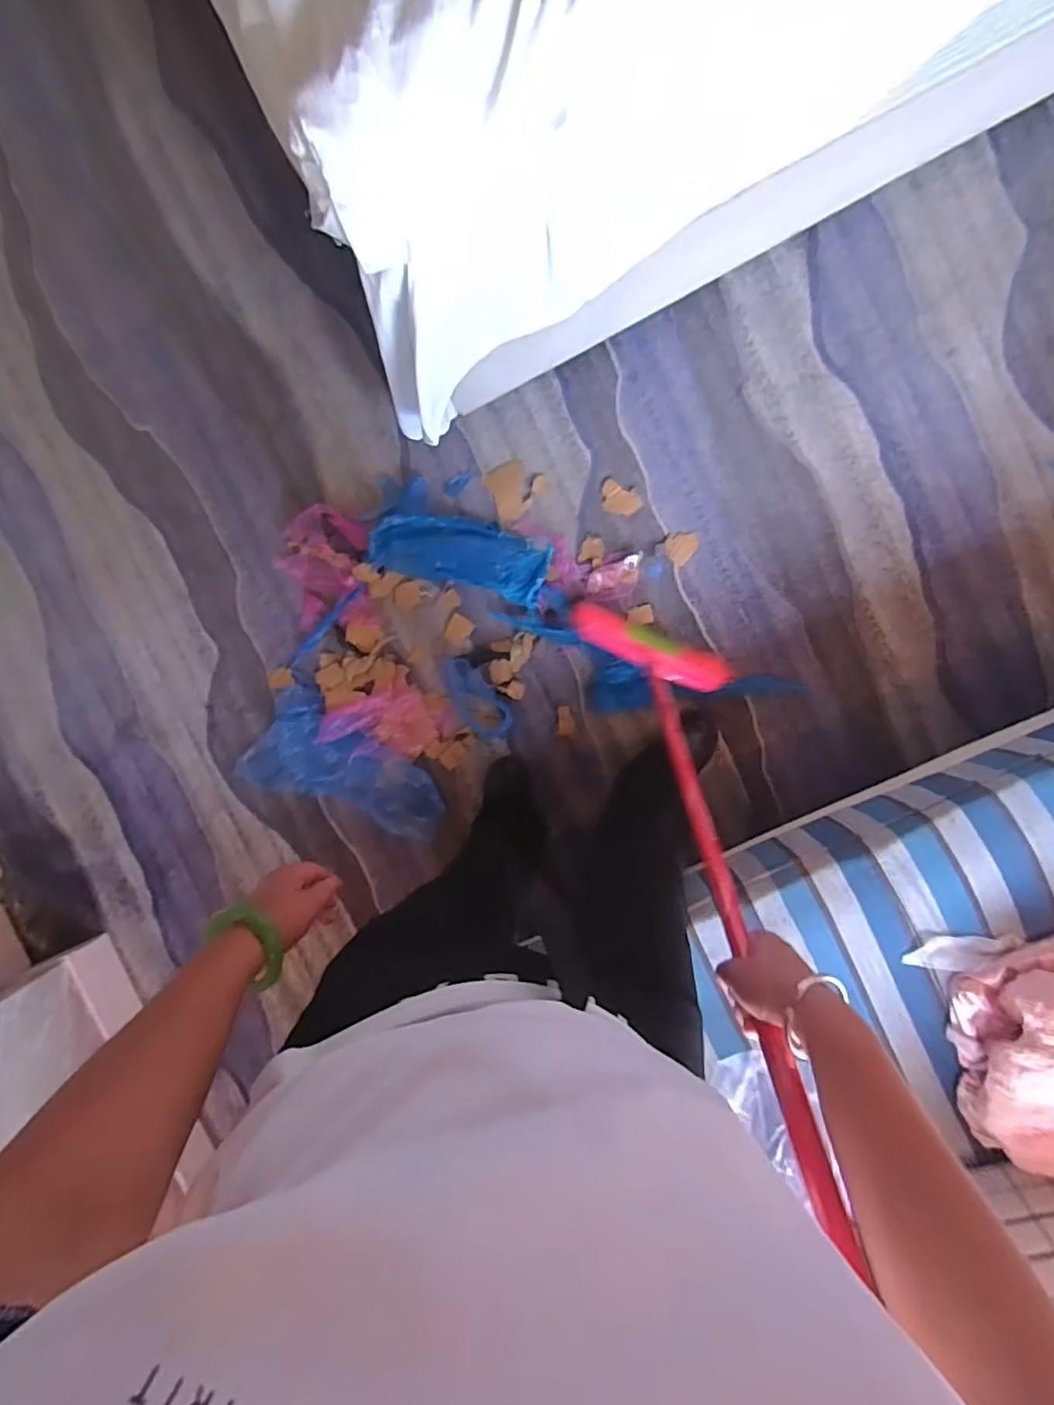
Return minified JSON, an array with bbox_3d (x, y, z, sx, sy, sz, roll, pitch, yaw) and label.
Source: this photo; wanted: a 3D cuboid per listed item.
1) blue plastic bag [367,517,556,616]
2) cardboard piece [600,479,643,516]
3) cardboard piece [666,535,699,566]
[{"bbox_3d":[-0.129,-0.297,1.197,0.339,0.082,0.135,17,96,3],"label":"blue plastic bag"},{"bbox_3d":[0.188,-0.410,1.204,0.084,0.008,0.056,27,96,2],"label":"cardboard piece"},{"bbox_3d":[0.315,-0.311,1.206,0.066,0.006,0.060,0,95,4],"label":"cardboard piece"}]

